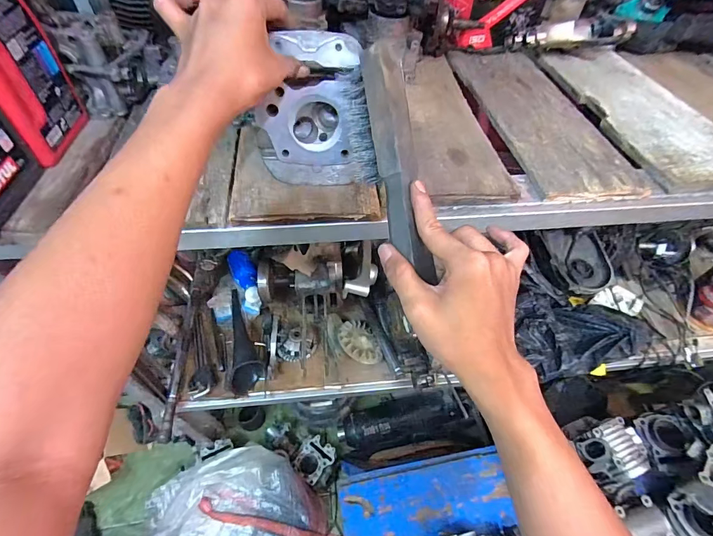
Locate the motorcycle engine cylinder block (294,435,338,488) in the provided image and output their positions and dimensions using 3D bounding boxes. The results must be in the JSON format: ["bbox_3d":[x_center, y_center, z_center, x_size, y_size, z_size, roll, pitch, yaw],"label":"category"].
[{"bbox_3d":[-0.126,0.616,1.204,0.130,0.079,0.124,28,57,17],"label":"motorcycle engine cylinder block"}]

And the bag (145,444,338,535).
[{"bbox_3d":[-0.327,0.707,1.039,0.414,0.275,0.422,-30,61,-23],"label":"bag"}]

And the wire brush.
[{"bbox_3d":[0.028,-0.088,0.309,0.055,0.016,0.192,-11,85,-10],"label":"wire brush"}]

